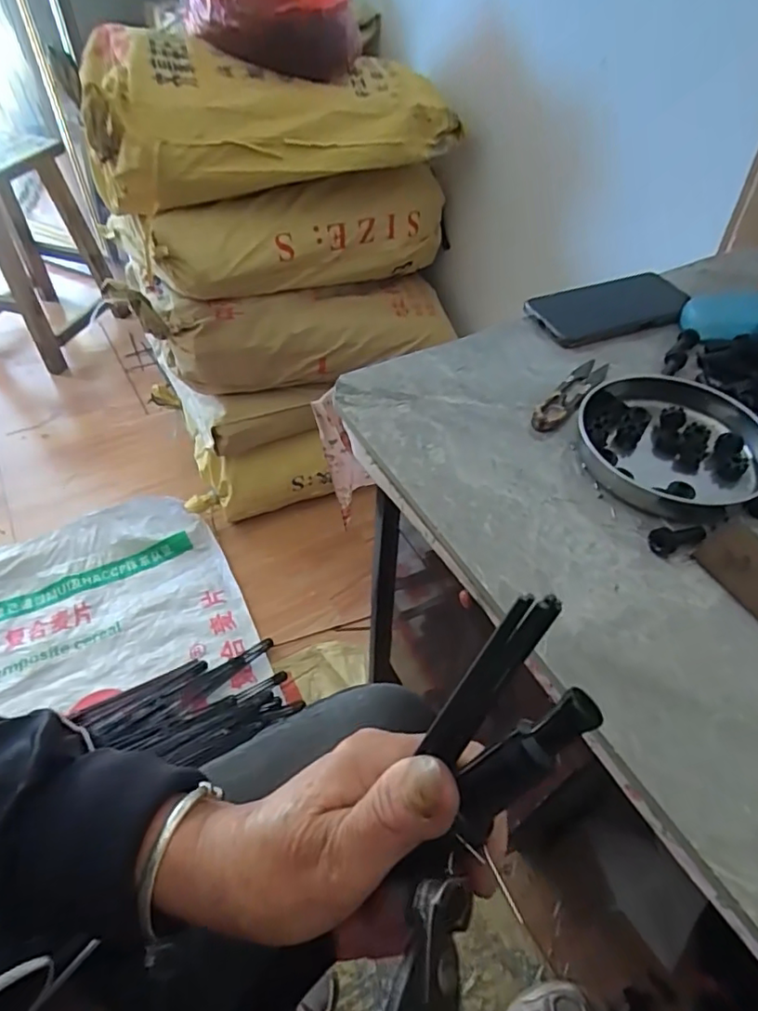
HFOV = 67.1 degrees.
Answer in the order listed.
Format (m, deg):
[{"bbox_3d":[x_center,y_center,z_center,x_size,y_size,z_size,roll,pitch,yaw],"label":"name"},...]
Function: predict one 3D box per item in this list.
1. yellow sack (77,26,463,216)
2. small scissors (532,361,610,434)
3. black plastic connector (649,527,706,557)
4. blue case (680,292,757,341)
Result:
[{"bbox_3d":[-0.229,-0.758,1.102,0.651,0.183,0.416,-21,54,-19],"label":"yellow sack"},{"bbox_3d":[0.166,-0.097,0.493,0.024,0.008,0.116,33,54,23],"label":"small scissors"},{"bbox_3d":[0.204,0.021,0.389,0.041,0.015,0.017,-16,52,-18],"label":"black plastic connector"},{"bbox_3d":[0.379,-0.182,0.556,0.163,0.028,0.044,1,48,-4],"label":"blue case"}]

